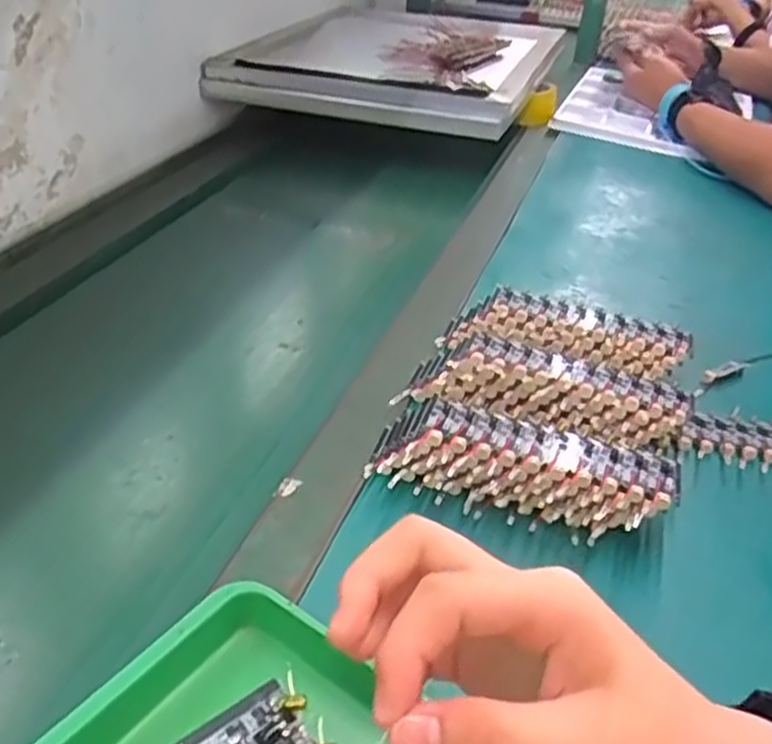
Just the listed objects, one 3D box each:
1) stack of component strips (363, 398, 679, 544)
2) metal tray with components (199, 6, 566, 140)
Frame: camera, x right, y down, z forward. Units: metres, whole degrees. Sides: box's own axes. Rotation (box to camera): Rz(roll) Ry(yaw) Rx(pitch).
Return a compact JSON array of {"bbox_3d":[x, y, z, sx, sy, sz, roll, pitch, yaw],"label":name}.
[{"bbox_3d":[0.085,0.065,0.509,0.191,0.042,0.071,13,35,13],"label":"stack of component strips"},{"bbox_3d":[0.023,-0.509,1.275,0.443,0.079,0.572,12,35,12],"label":"metal tray with components"}]

